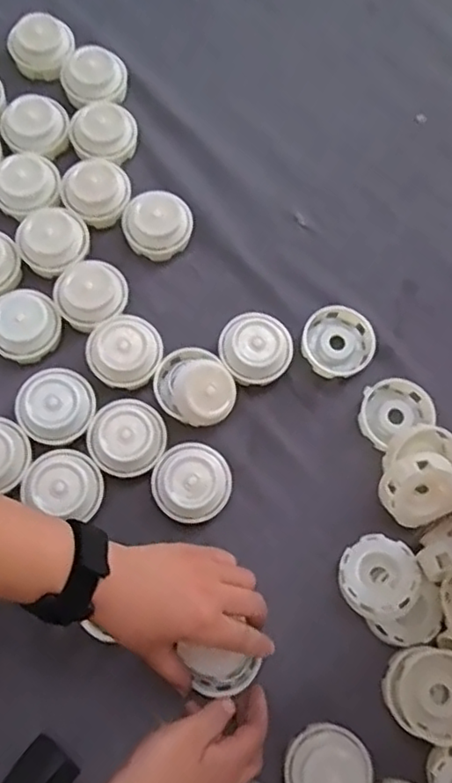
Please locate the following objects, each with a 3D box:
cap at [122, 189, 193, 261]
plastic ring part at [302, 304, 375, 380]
[{"bbox_3d":[-0.069,-0.166,0.626,0.066,0.045,0.061,1,70,-2],"label":"cap"},{"bbox_3d":[0.108,-0.047,0.600,0.066,0.021,0.070,1,70,-2],"label":"plastic ring part"}]

